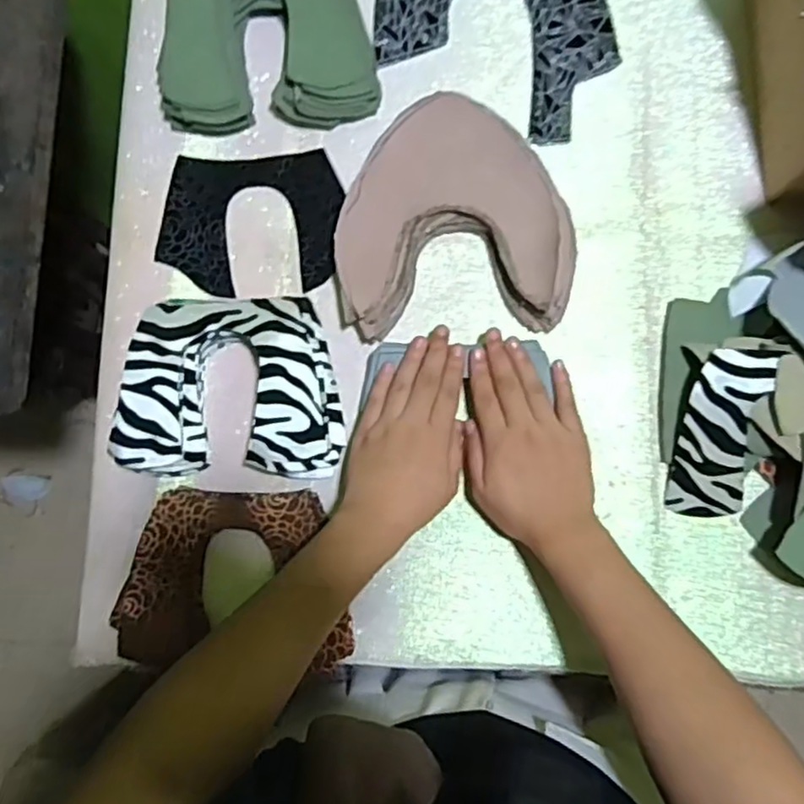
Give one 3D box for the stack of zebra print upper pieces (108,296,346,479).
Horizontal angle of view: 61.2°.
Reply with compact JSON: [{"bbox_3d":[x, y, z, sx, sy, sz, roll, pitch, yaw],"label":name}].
[{"bbox_3d":[-0.128,-0.012,0.522,0.164,0.048,0.133,0,85,7],"label":"stack of zebra print upper pieces"}]

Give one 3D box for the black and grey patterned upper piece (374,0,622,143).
[{"bbox_3d":[0.074,-0.296,0.549,0.185,0.012,0.178,-1,85,7],"label":"black and grey patterned upper piece"}]

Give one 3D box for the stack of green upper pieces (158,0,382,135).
[{"bbox_3d":[-0.112,-0.288,0.542,0.172,0.048,0.137,-9,84,6],"label":"stack of green upper pieces"}]

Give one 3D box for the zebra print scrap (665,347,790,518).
[{"bbox_3d":[0.228,0.023,0.487,0.051,0.014,0.126,13,105,8],"label":"zebra print scrap"}]

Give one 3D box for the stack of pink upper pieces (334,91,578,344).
[{"bbox_3d":[0.037,-0.142,0.526,0.173,0.031,0.175,-5,84,6],"label":"stack of pink upper pieces"}]

